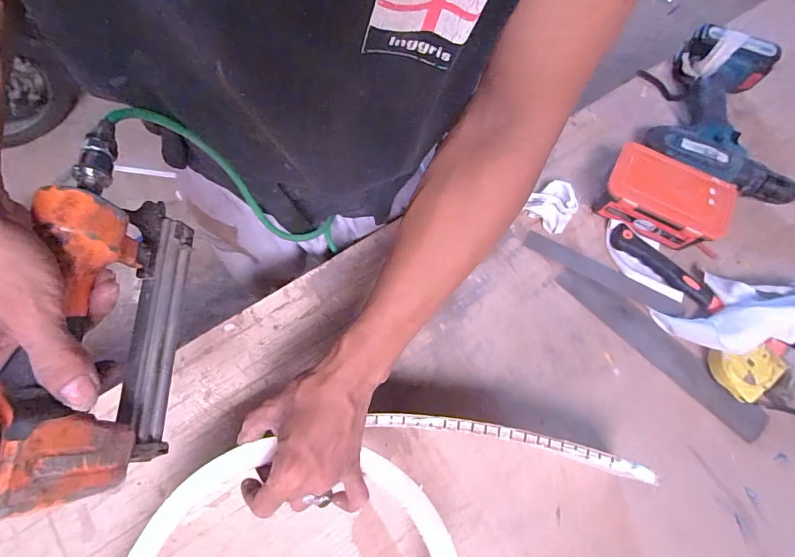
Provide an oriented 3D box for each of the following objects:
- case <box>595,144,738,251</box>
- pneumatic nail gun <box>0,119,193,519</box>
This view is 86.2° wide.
[{"bbox_3d":[0.334,-0.103,0.546,0.145,0.069,0.088,32,76,8],"label":"case"},{"bbox_3d":[-0.218,0.021,0.303,0.053,0.159,0.241,-1,74,-1],"label":"pneumatic nail gun"}]

